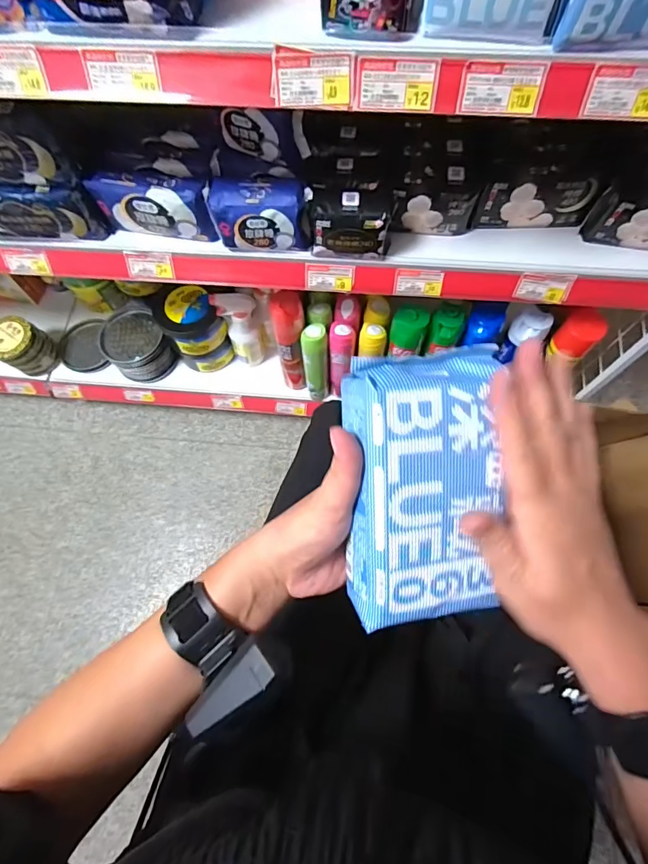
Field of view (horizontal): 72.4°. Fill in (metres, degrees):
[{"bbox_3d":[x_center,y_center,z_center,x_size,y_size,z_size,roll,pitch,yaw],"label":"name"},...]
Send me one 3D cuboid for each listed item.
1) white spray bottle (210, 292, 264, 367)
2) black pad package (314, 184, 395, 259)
[{"bbox_3d":[-0.170,-0.214,0.940,0.076,0.200,0.066,-19,71,-5],"label":"white spray bottle"},{"bbox_3d":[0.039,-0.290,0.612,0.104,0.081,0.062,3,70,3],"label":"black pad package"}]

